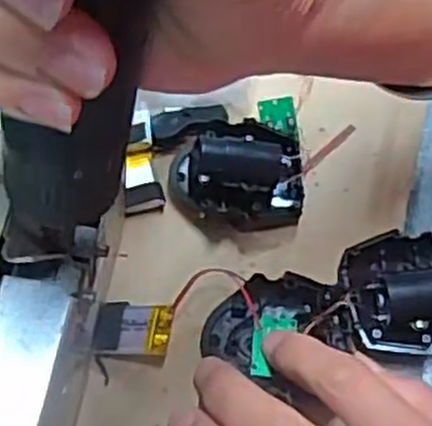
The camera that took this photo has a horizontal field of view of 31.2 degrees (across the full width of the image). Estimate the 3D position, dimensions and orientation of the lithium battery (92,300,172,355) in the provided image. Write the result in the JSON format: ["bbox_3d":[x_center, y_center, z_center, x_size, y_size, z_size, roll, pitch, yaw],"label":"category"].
[{"bbox_3d":[-0.033,0.046,0.309,0.035,0.004,0.021,-2,63,29],"label":"lithium battery"}]

